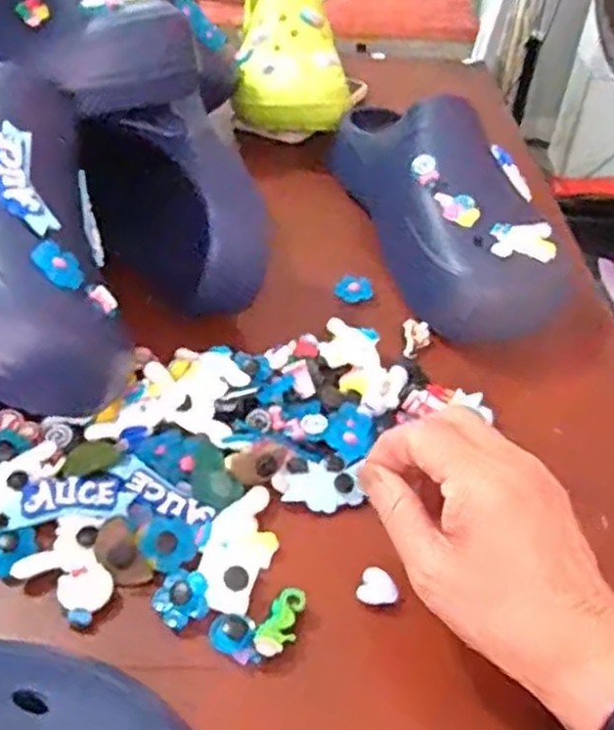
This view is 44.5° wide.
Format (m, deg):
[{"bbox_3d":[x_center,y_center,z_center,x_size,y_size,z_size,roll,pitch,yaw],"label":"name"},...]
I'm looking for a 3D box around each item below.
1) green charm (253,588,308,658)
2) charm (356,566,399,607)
[{"bbox_3d":[-0.010,0.111,0.323,0.014,0.009,0.032,21,43,19],"label":"green charm"},{"bbox_3d":[0.033,0.102,0.341,0.017,0.005,0.018,18,42,15],"label":"charm"}]

